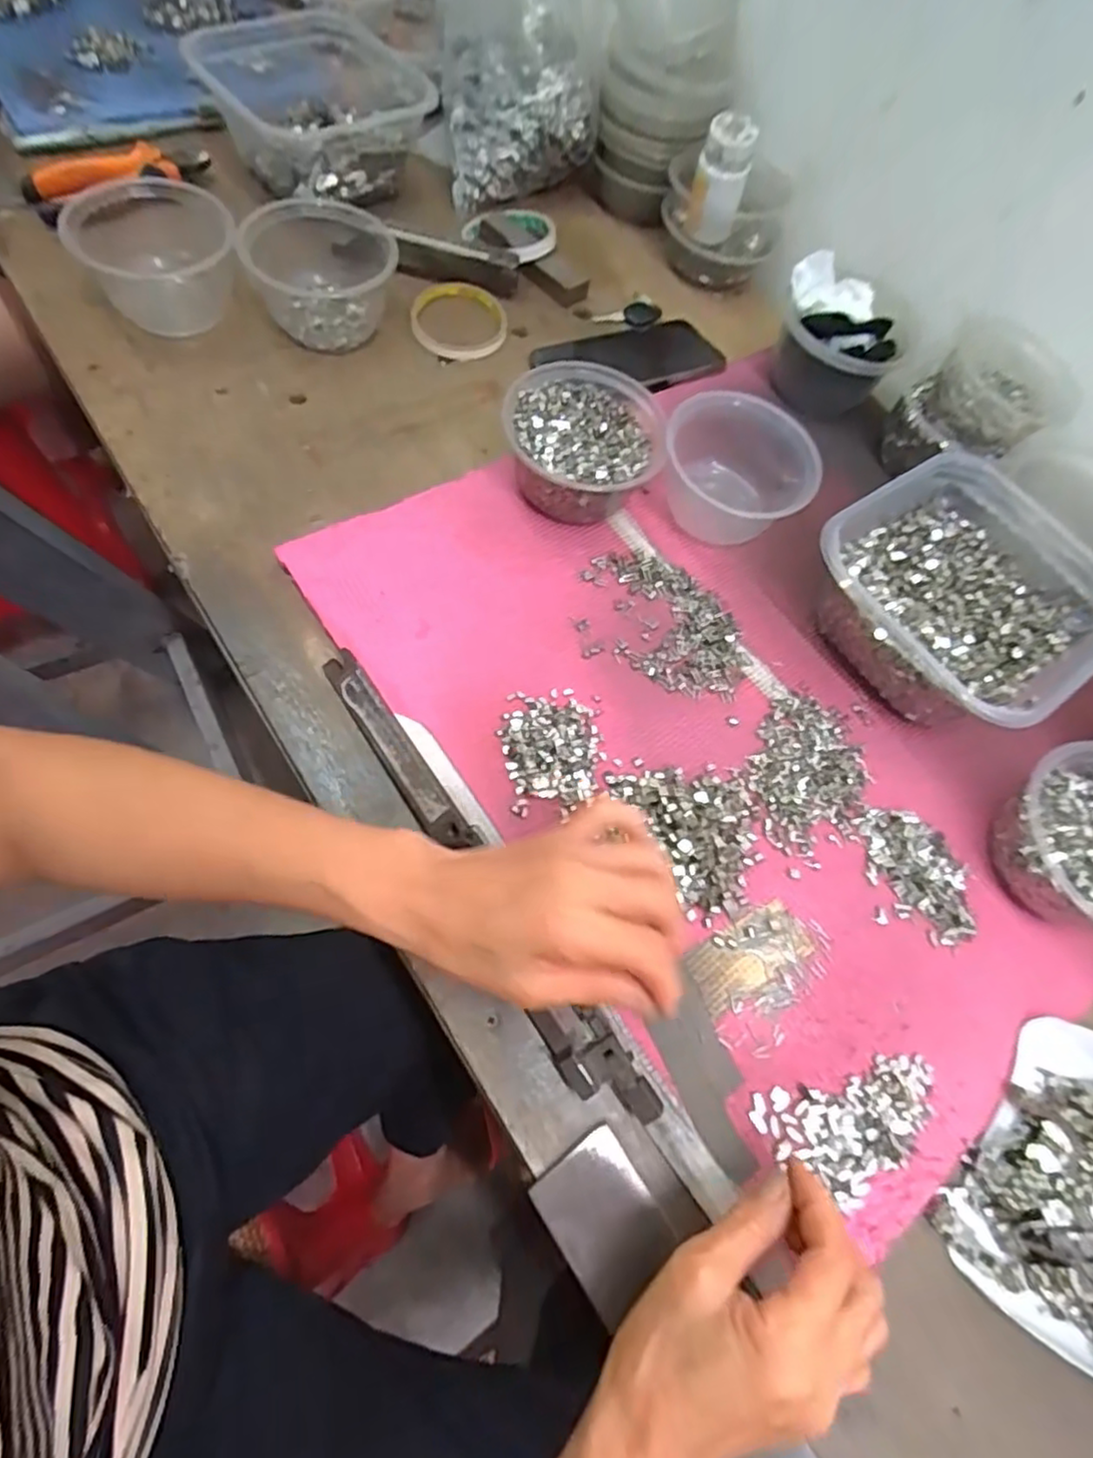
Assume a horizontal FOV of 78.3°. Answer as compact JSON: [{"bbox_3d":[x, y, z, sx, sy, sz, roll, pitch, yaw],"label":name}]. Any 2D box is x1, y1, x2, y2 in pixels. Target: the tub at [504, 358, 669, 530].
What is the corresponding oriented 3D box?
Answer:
[{"bbox_3d":[0.028,-0.205,0.493,0.112,0.066,0.116,4,65,-8],"label":"tub"}]

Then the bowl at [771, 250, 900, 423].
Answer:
[{"bbox_3d":[0.241,-0.325,0.570,0.096,0.079,0.092,4,65,-8],"label":"bowl"}]

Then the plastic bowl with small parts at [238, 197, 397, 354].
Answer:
[{"bbox_3d":[-0.179,-0.372,0.539,0.106,0.064,0.110,4,65,-8],"label":"plastic bowl with small parts"}]

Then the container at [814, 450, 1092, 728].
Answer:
[{"bbox_3d":[0.288,-0.094,0.465,0.178,0.062,0.170,-33,74,-20],"label":"container"}]

